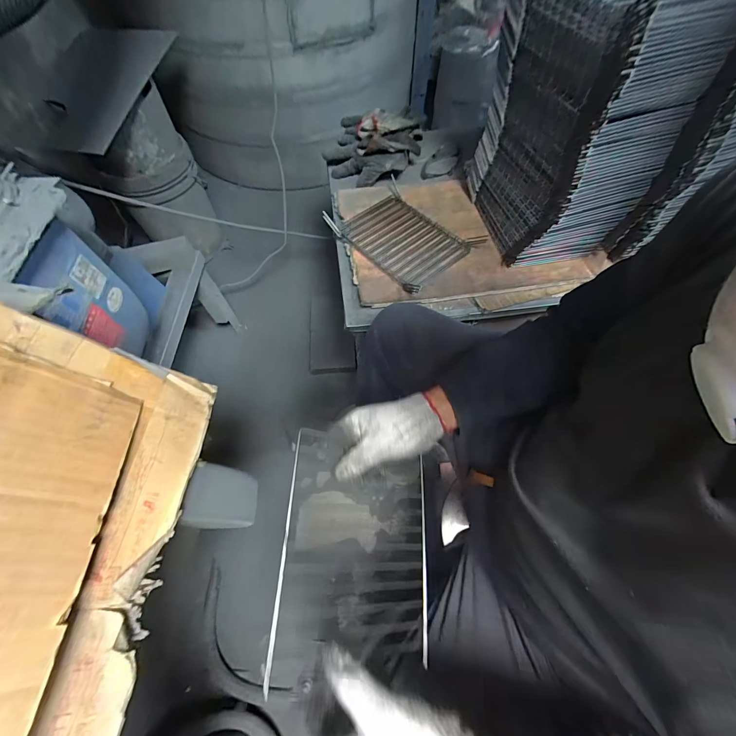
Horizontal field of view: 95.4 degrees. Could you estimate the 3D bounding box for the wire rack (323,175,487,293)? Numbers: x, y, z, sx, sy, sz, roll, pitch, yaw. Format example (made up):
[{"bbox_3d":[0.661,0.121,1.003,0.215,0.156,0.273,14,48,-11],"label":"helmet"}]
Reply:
[{"bbox_3d":[0.080,-0.304,0.757,0.229,0.035,0.262,-41,69,-19],"label":"wire rack"}]

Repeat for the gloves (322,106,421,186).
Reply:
[{"bbox_3d":[0.011,-0.578,0.866,0.245,0.106,0.192,0,62,1],"label":"gloves"}]

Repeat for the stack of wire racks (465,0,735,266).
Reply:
[{"bbox_3d":[0.376,-0.439,0.633,0.222,0.382,0.287,-15,62,-7],"label":"stack of wire racks"}]

